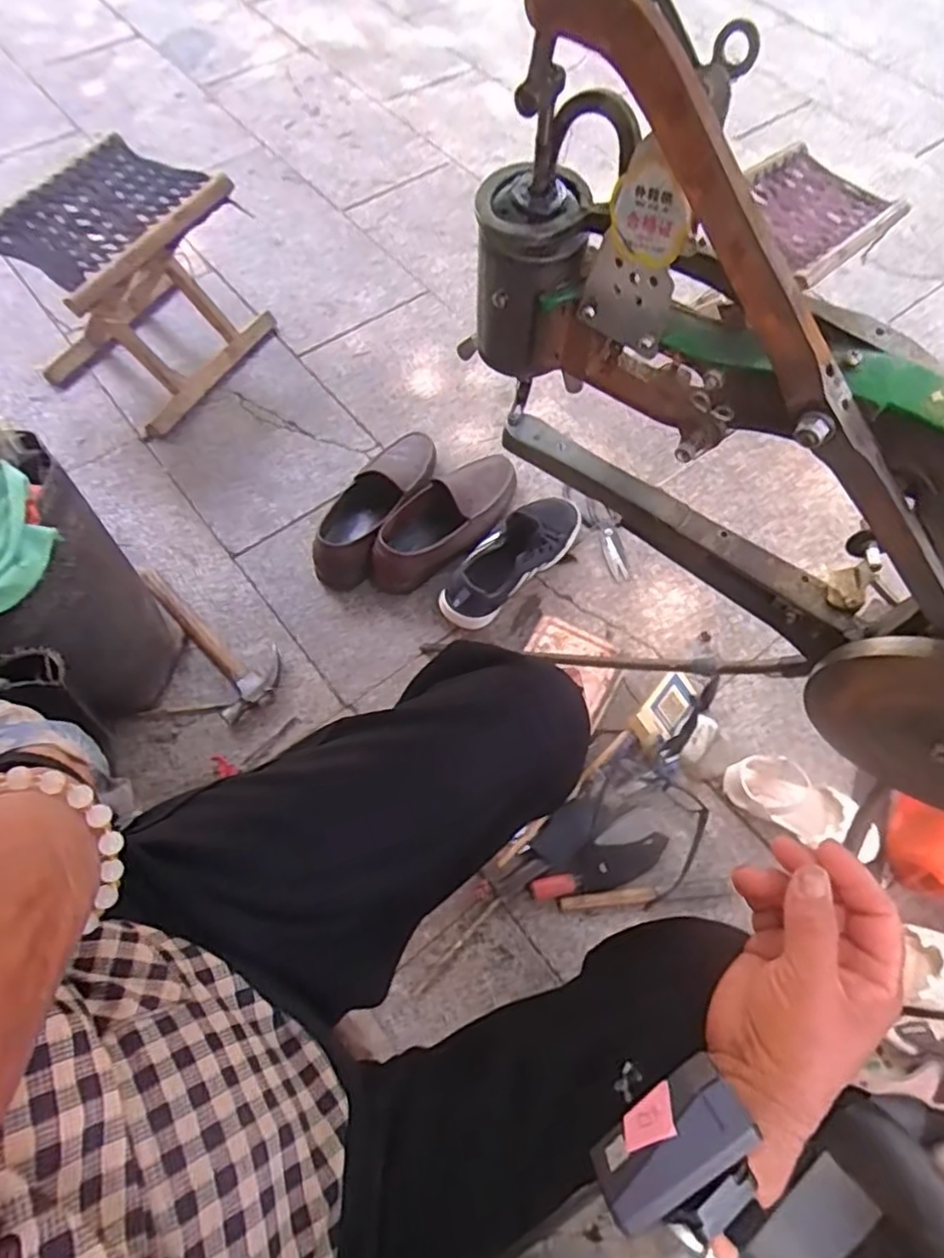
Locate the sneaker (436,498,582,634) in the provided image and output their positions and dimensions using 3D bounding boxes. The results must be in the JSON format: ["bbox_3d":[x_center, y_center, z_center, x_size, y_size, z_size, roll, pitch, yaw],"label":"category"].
[{"bbox_3d":[0.062,-0.108,0.949,0.087,0.116,0.267,42,70,16],"label":"sneaker"}]

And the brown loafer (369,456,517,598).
[{"bbox_3d":[-0.038,-0.161,1.007,0.287,0.083,0.112,-40,72,-18],"label":"brown loafer"}]

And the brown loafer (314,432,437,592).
[{"bbox_3d":[-0.145,-0.191,1.020,0.108,0.091,0.298,29,67,11],"label":"brown loafer"}]

